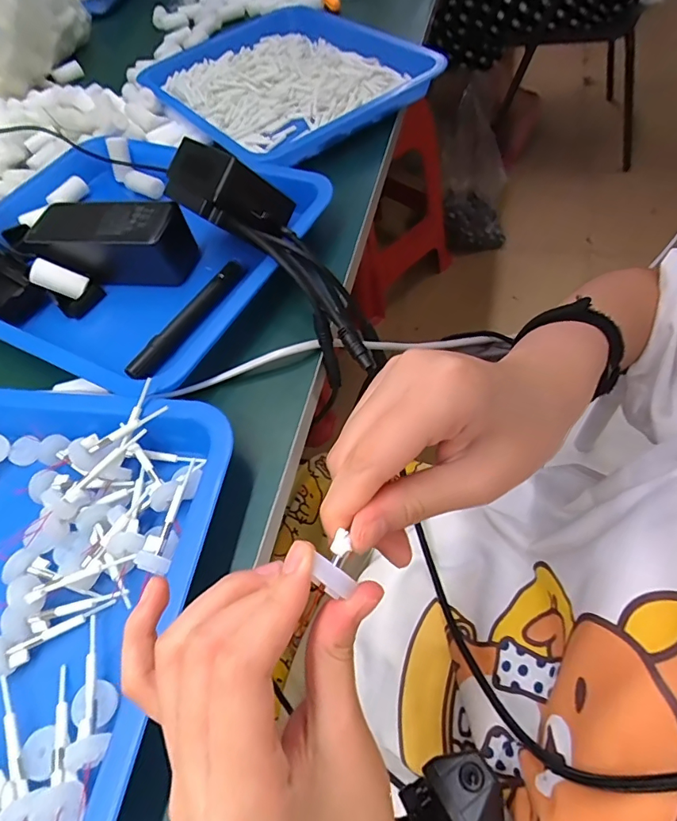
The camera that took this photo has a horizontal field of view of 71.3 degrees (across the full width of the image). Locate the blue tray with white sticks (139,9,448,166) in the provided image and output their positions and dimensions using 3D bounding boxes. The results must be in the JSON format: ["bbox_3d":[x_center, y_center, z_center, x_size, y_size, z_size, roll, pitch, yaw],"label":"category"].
[{"bbox_3d":[-0.071,-0.389,0.550,0.246,0.047,0.319,-35,59,-14],"label":"blue tray with white sticks"}]

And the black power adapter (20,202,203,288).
[{"bbox_3d":[-0.191,-0.144,0.405,0.134,0.043,0.057,7,59,13],"label":"black power adapter"}]

